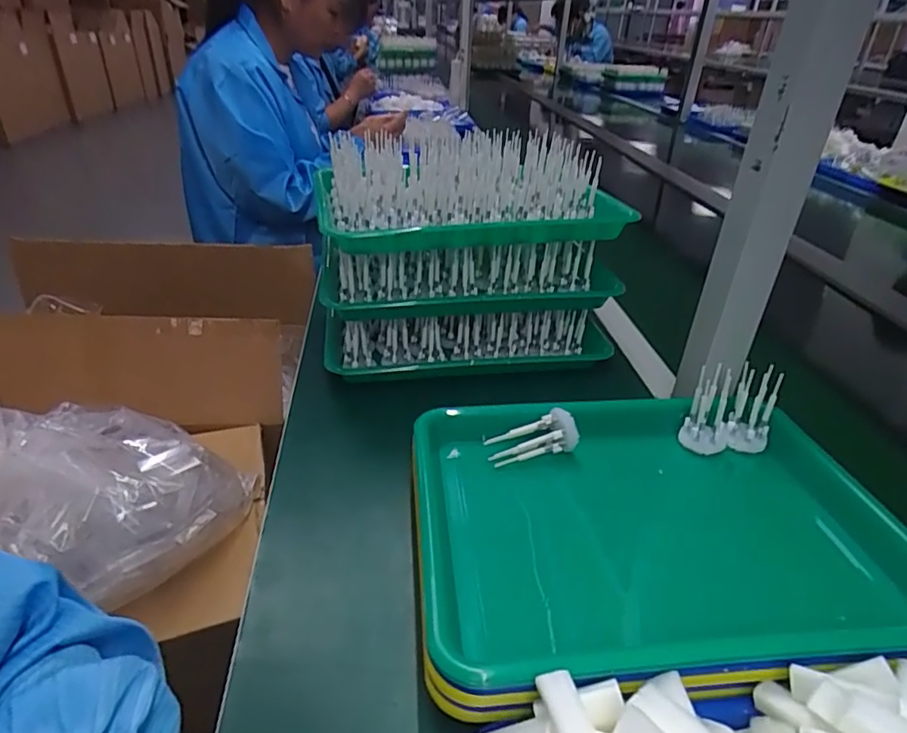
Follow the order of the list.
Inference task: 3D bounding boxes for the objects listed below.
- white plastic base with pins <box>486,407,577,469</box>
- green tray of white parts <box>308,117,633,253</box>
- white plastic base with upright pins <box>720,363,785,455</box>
[{"bbox_3d":[0.067,0.064,0.483,0.076,0.030,0.020,-19,34,0],"label":"white plastic base with pins"},{"bbox_3d":[0.018,-0.203,0.630,0.310,0.074,0.222,-3,33,-10],"label":"green tray of white parts"},{"bbox_3d":[0.260,0.040,0.492,0.036,0.075,0.030,21,36,27],"label":"white plastic base with upright pins"}]

